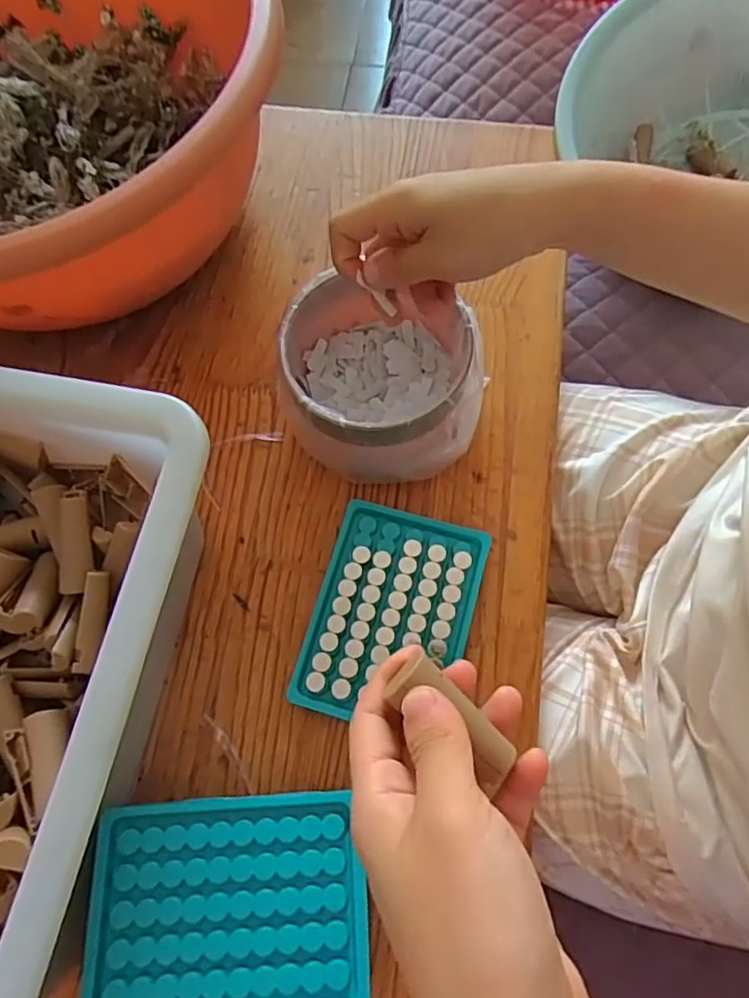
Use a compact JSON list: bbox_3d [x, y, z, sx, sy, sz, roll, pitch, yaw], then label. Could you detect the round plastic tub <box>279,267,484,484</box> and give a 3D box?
[{"bbox_3d":[0.005,-0.072,0.403,0.122,0.086,0.103,10,70,7],"label":"round plastic tub"}]

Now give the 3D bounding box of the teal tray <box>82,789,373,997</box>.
[{"bbox_3d":[-0.070,0.200,0.305,0.130,0.023,0.094,-4,69,1],"label":"teal tray"}]

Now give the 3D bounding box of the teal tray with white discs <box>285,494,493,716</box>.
[{"bbox_3d":[0.012,0.072,0.383,0.093,0.016,0.130,15,70,8],"label":"teal tray with white discs"}]

